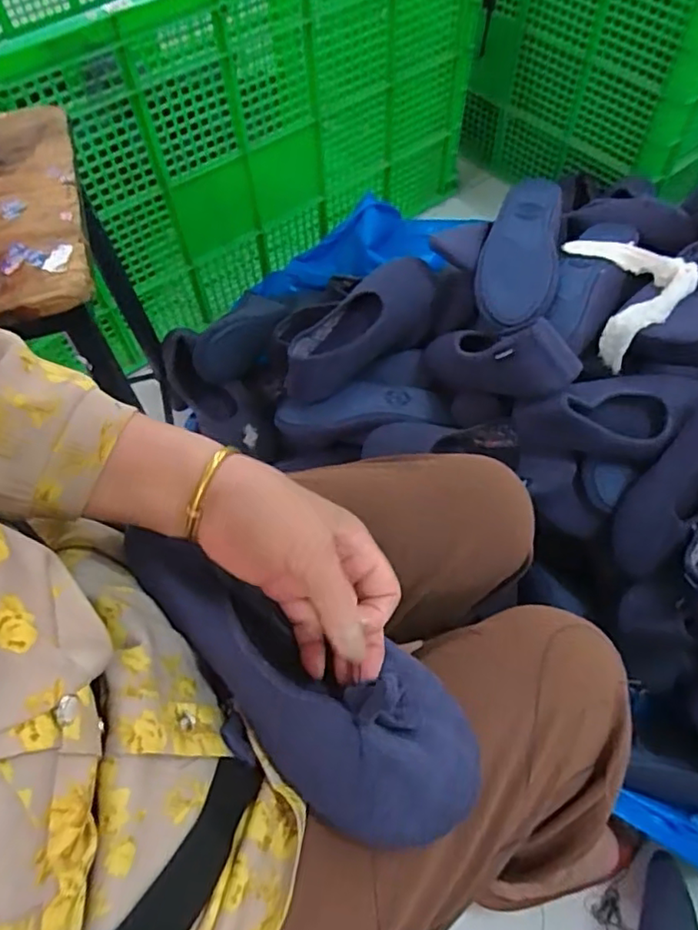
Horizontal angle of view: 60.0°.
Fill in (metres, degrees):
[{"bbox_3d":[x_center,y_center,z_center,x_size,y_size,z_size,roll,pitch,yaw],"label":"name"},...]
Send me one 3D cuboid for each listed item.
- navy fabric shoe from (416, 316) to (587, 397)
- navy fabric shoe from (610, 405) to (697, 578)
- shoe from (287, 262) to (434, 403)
[{"bbox_3d":[0.173,-0.131,0.746,0.058,0.075,0.244,-37,24,-17],"label":"navy fabric shoe"},{"bbox_3d":[0.385,0.018,0.683,0.080,0.057,0.253,37,111,21],"label":"navy fabric shoe"},{"bbox_3d":[0.011,-0.184,0.840,0.254,0.089,0.094,-40,65,0],"label":"shoe"}]

